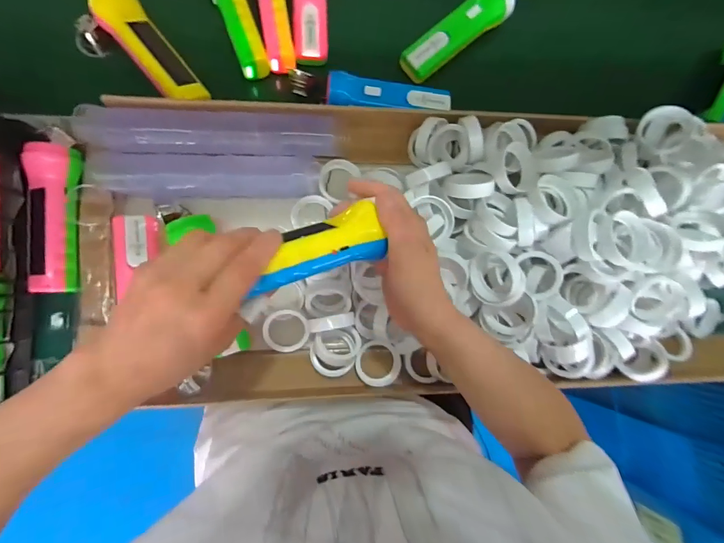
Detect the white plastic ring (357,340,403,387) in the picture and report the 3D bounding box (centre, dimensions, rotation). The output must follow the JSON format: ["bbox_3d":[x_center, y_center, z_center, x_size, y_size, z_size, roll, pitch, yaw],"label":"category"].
[{"bbox_3d":[0.020,0.111,0.446,0.054,0.012,0.052,1,85,-6],"label":"white plastic ring"}]

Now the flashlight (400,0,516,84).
[{"bbox_3d":[0.122,-0.314,0.478,0.160,0.038,0.050,-38,90,-8],"label":"flashlight"}]

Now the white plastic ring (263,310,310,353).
[{"bbox_3d":[-0.087,0.069,0.425,0.051,0.005,0.049,-1,97,-5],"label":"white plastic ring"}]

